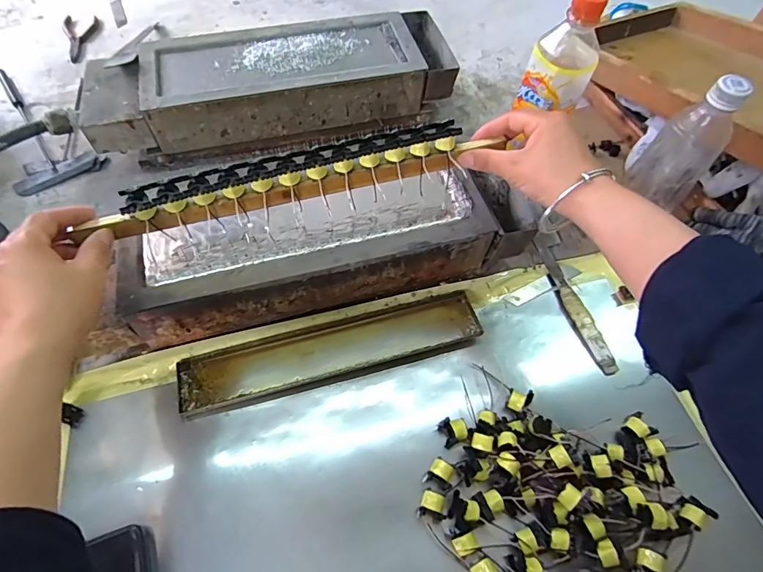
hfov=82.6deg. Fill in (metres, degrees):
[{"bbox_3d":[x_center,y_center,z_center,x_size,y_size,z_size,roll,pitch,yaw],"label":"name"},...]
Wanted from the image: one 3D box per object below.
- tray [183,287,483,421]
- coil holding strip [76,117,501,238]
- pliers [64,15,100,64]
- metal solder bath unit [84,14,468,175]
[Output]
[{"bbox_3d":[-0.047,0.064,0.439,0.297,0.012,0.058,-13,63,-10],"label":"tray"},{"bbox_3d":[-0.061,-0.093,0.363,0.332,0.036,0.025,-15,62,-10],"label":"coil holding strip"},{"bbox_3d":[-0.483,-0.395,0.691,0.048,0.007,0.117,-8,61,-8],"label":"pliers"},{"bbox_3d":[-0.140,-0.260,0.578,0.460,0.099,0.137,-13,63,-10],"label":"metal solder bath unit"}]

